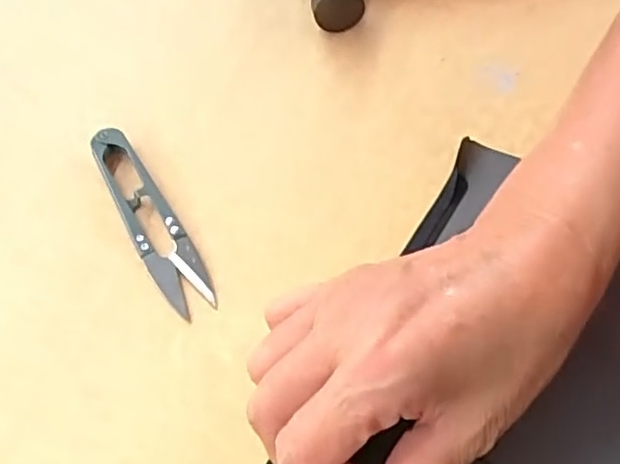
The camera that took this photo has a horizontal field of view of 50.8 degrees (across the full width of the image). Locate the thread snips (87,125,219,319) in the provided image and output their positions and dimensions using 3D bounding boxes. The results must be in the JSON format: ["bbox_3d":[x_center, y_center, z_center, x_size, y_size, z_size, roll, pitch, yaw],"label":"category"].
[{"bbox_3d":[-0.074,-0.007,0.300,0.022,0.010,0.102,-26,64,-16],"label":"thread snips"}]

